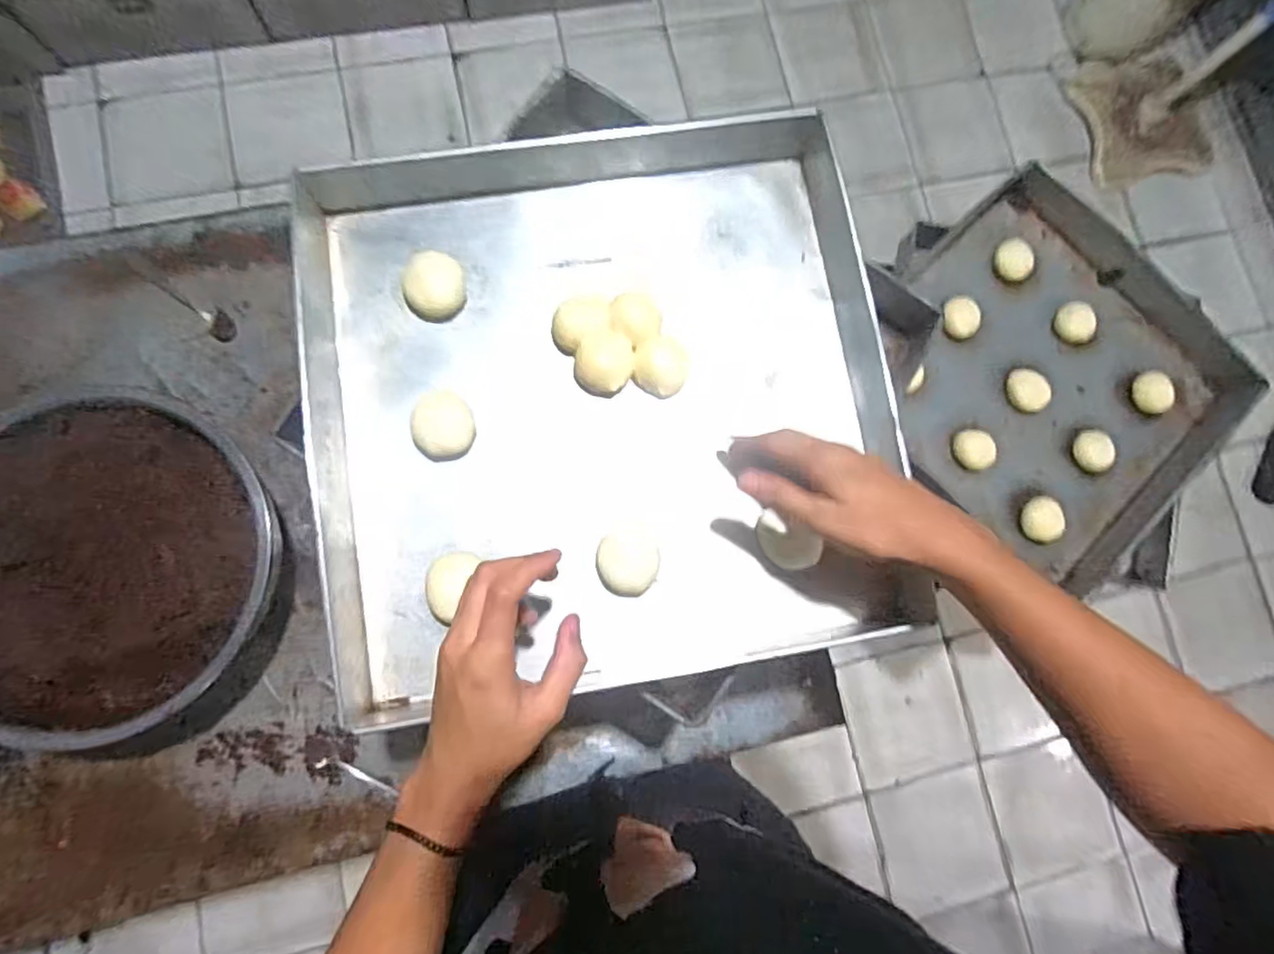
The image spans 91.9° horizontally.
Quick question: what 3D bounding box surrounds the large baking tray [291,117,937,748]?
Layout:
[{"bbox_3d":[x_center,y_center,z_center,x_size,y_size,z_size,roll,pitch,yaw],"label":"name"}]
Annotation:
[{"bbox_3d":[-0.032,-0.061,0.542,0.476,0.077,0.470,-9,83,-6],"label":"large baking tray"}]

